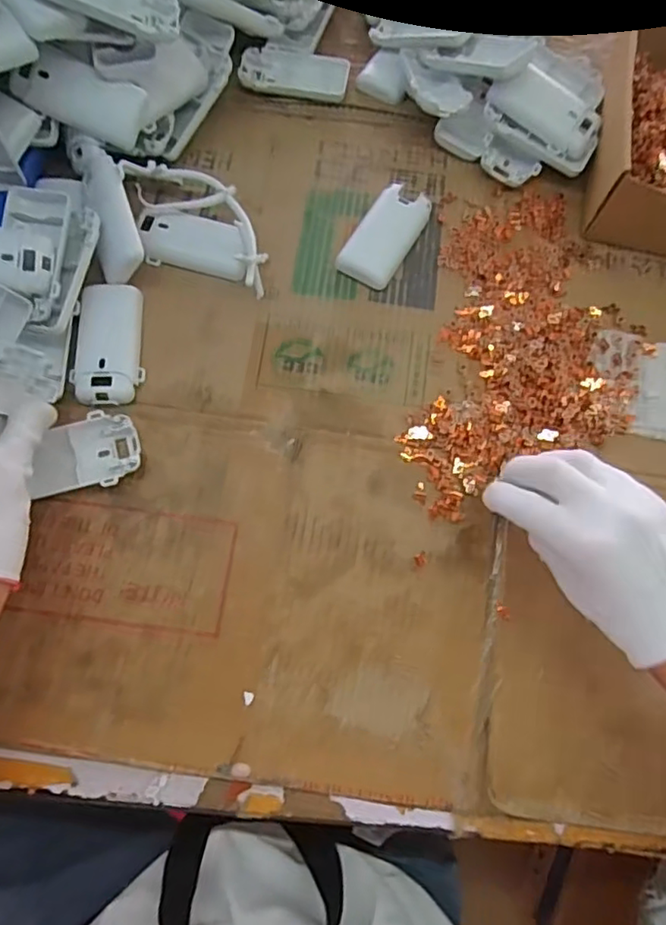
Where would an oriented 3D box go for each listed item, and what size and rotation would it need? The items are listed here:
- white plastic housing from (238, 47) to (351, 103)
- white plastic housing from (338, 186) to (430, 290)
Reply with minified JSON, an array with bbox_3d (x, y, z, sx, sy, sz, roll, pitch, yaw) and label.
[{"bbox_3d":[-0.034,-0.345,0.518,0.094,0.011,0.043,5,75,1],"label":"white plastic housing"},{"bbox_3d":[0.043,-0.182,0.467,0.042,0.016,0.089,30,76,7],"label":"white plastic housing"}]

